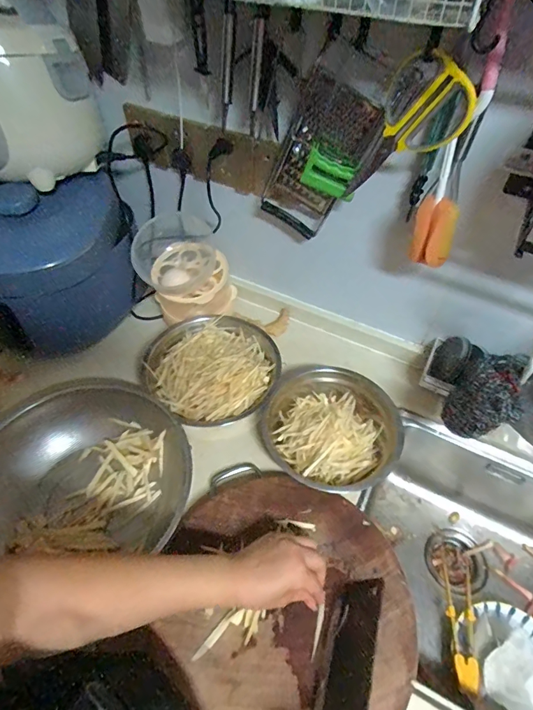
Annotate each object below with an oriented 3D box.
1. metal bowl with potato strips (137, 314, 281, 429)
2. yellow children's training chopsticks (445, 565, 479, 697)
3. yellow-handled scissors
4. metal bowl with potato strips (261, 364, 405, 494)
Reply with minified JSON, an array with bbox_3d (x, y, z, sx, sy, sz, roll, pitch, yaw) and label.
[{"bbox_3d":[-0.090,0.018,0.709,0.224,0.075,0.217,1,52,-1],"label":"metal bowl with potato strips"},{"bbox_3d":[0.326,0.445,0.682,0.051,0.034,0.195,14,38,8],"label":"yellow children's training chopsticks"},{"bbox_3d":[0.159,-0.268,0.501,0.094,0.188,0.022,39,55,-11],"label":"yellow-handled scissors"},{"bbox_3d":[0.110,0.113,0.658,0.203,0.077,0.202,1,52,-1],"label":"metal bowl with potato strips"}]

